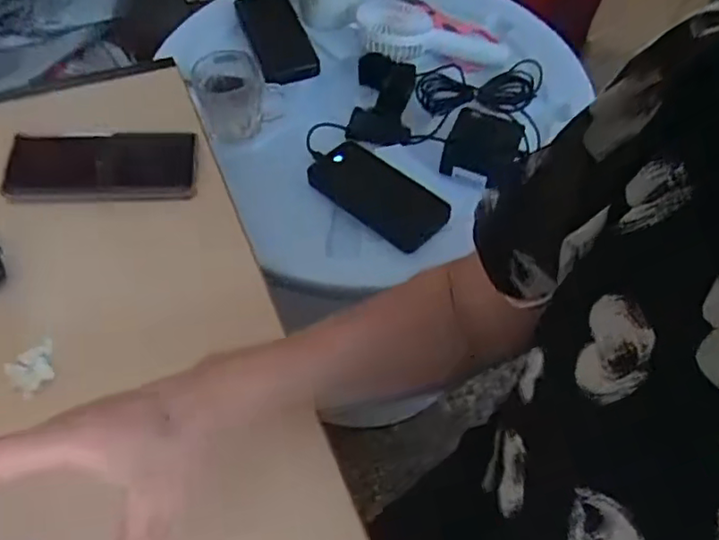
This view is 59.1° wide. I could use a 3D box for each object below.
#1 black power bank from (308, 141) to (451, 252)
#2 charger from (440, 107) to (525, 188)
[{"bbox_3d":[0.019,-0.089,0.710,0.155,0.020,0.069,36,63,20],"label":"black power bank"},{"bbox_3d":[0.142,-0.144,0.733,0.080,0.042,0.086,18,58,10],"label":"charger"}]

